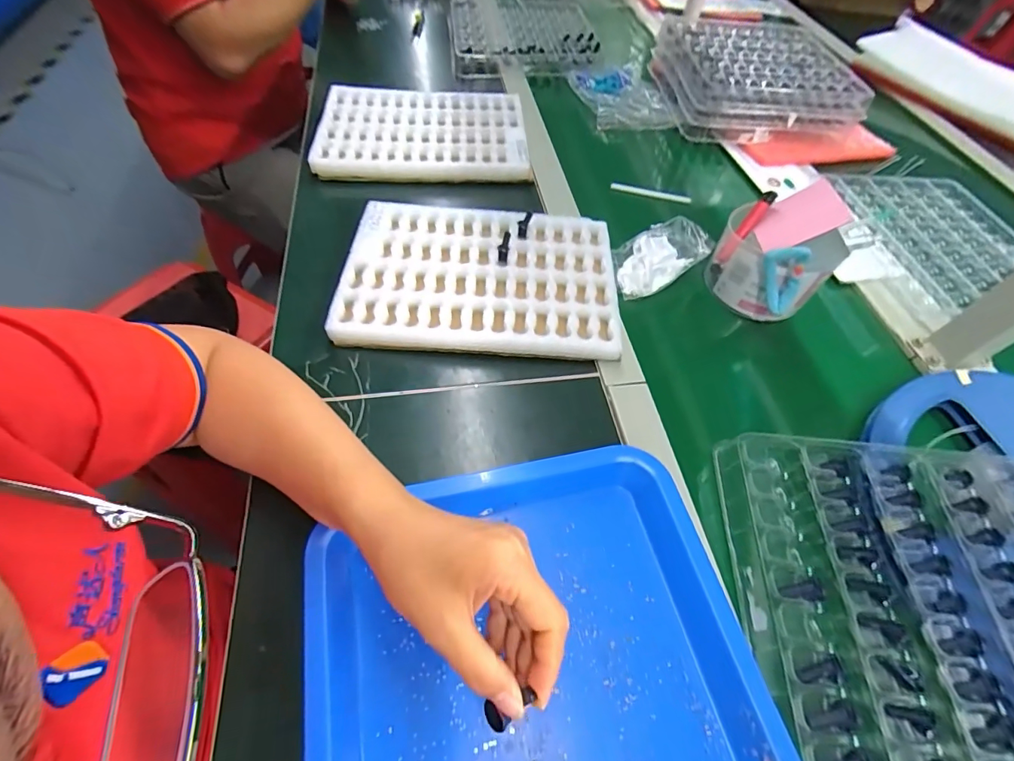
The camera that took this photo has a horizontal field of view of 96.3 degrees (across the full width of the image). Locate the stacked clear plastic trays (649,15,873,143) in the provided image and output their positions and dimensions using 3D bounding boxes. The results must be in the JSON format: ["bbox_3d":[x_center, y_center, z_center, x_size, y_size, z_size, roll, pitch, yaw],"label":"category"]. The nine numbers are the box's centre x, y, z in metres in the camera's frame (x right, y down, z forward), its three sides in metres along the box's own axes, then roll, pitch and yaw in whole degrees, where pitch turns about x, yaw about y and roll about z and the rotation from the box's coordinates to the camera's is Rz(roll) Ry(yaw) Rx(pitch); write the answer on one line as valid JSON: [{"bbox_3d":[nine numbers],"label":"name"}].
[{"bbox_3d":[0.384,-0.477,0.719,0.250,0.071,0.252,-1,57,-6],"label":"stacked clear plastic trays"}]

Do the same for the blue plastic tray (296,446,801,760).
[{"bbox_3d":[0.023,0.206,0.260,0.274,0.030,0.320,-7,58,-10],"label":"blue plastic tray"}]

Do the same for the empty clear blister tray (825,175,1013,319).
[{"bbox_3d":[0.546,-0.169,0.565,0.210,0.034,0.249,-3,57,-7],"label":"empty clear blister tray"}]

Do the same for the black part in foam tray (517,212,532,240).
[{"bbox_3d":[0.018,-0.175,0.514,0.013,0.031,0.004,3,32,-21],"label":"black part in foam tray"}]

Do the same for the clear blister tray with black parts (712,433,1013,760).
[{"bbox_3d":[0.307,0.166,0.312,0.273,0.027,0.252,6,56,-2],"label":"clear blister tray with black parts"}]

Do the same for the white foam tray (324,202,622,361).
[{"bbox_3d":[-0.026,-0.107,0.474,0.269,0.035,0.184,4,56,-3],"label":"white foam tray"}]

